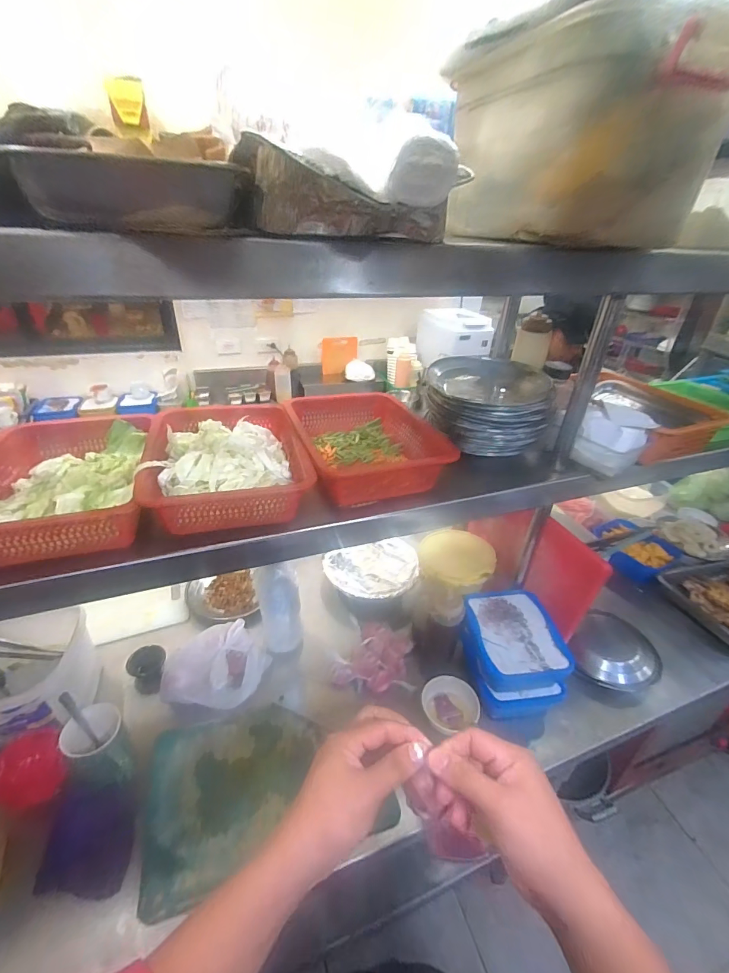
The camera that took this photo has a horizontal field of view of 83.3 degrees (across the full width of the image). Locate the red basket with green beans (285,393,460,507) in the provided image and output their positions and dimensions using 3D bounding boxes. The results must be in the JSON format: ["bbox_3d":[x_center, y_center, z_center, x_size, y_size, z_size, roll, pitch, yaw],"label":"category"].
[{"bbox_3d":[-0.001,-0.078,0.718,0.227,0.081,0.250,-9,34,-17],"label":"red basket with green beans"}]

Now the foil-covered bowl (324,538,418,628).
[{"bbox_3d":[0.027,0.239,1.099,0.250,0.101,0.257,20,36,25],"label":"foil-covered bowl"}]

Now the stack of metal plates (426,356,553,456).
[{"bbox_3d":[0.227,-0.157,0.789,0.207,0.117,0.193,7,33,7],"label":"stack of metal plates"}]

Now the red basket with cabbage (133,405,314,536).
[{"bbox_3d":[-0.211,-0.038,0.634,0.219,0.073,0.261,-9,34,-17],"label":"red basket with cabbage"}]

